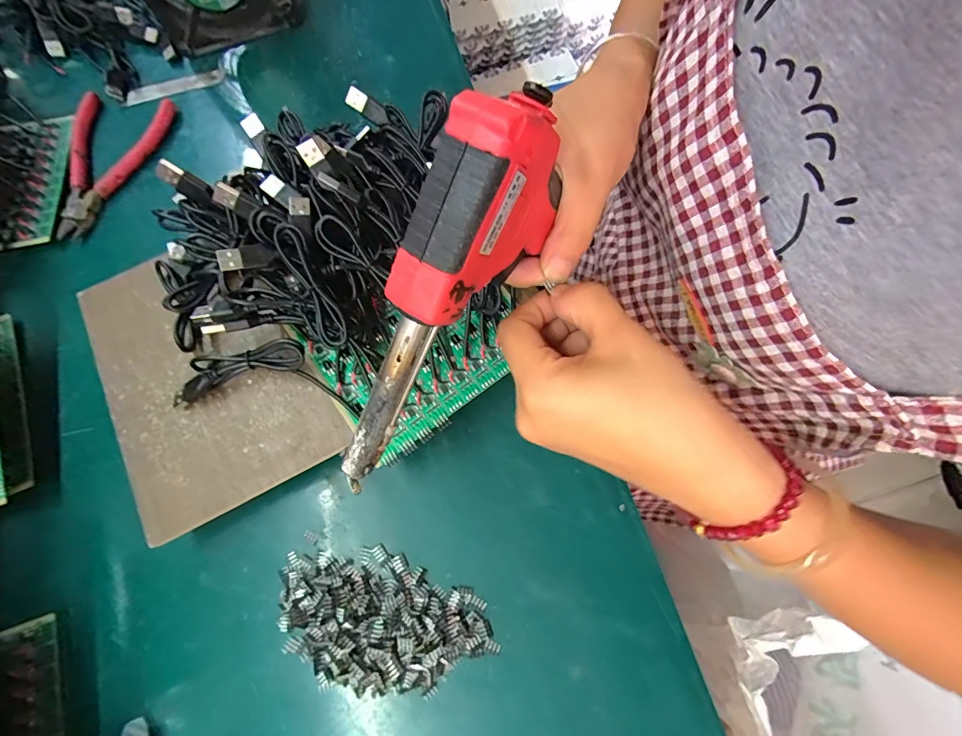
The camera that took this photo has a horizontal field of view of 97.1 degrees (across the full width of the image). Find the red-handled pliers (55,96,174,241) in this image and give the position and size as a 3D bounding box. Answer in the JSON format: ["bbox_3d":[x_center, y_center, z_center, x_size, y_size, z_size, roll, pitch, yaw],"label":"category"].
[{"bbox_3d":[-0.335,-0.182,0.378,0.084,0.015,0.143,7,75,4],"label":"red-handled pliers"}]

